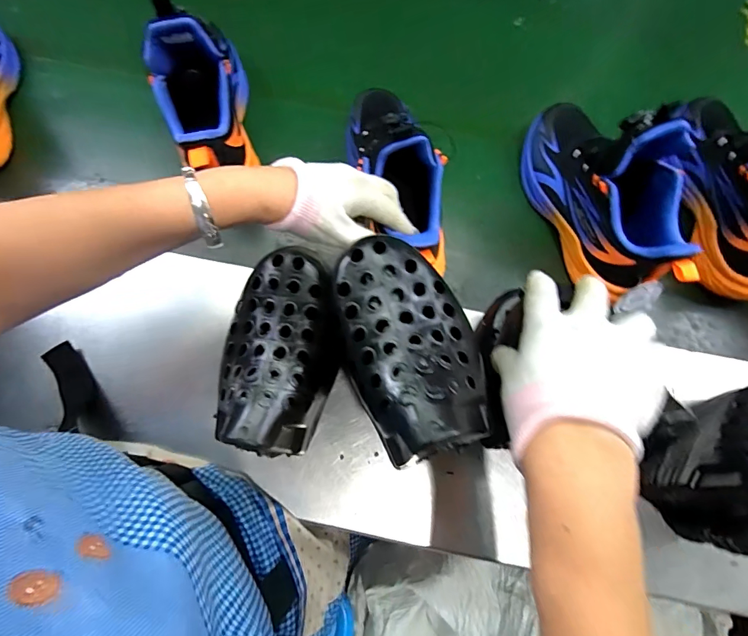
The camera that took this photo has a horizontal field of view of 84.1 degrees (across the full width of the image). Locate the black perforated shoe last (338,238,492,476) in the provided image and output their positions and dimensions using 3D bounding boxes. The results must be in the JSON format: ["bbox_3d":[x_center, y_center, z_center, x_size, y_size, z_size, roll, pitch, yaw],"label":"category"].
[{"bbox_3d":[0.022,0.011,0.248,0.081,0.049,0.131,-22,78,-6],"label":"black perforated shoe last"}]

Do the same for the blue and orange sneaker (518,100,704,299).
[{"bbox_3d":[0.240,-0.143,0.423,0.094,0.123,0.243,-17,78,-5],"label":"blue and orange sneaker"}]

